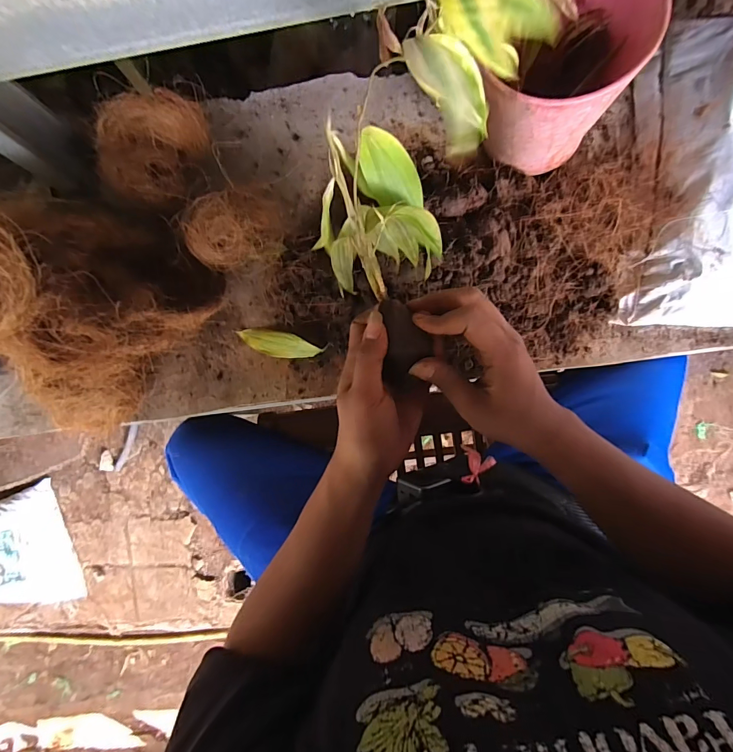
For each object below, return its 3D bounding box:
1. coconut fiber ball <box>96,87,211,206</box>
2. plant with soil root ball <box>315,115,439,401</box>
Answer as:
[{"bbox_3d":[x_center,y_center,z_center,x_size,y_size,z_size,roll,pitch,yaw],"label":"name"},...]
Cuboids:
[{"bbox_3d":[-0.251,-0.259,0.478,0.103,0.090,0.122,6,89,5],"label":"coconut fiber ball"},{"bbox_3d":[0.015,-0.085,0.329,0.097,0.076,0.187,-9,88,5],"label":"plant with soil root ball"}]

